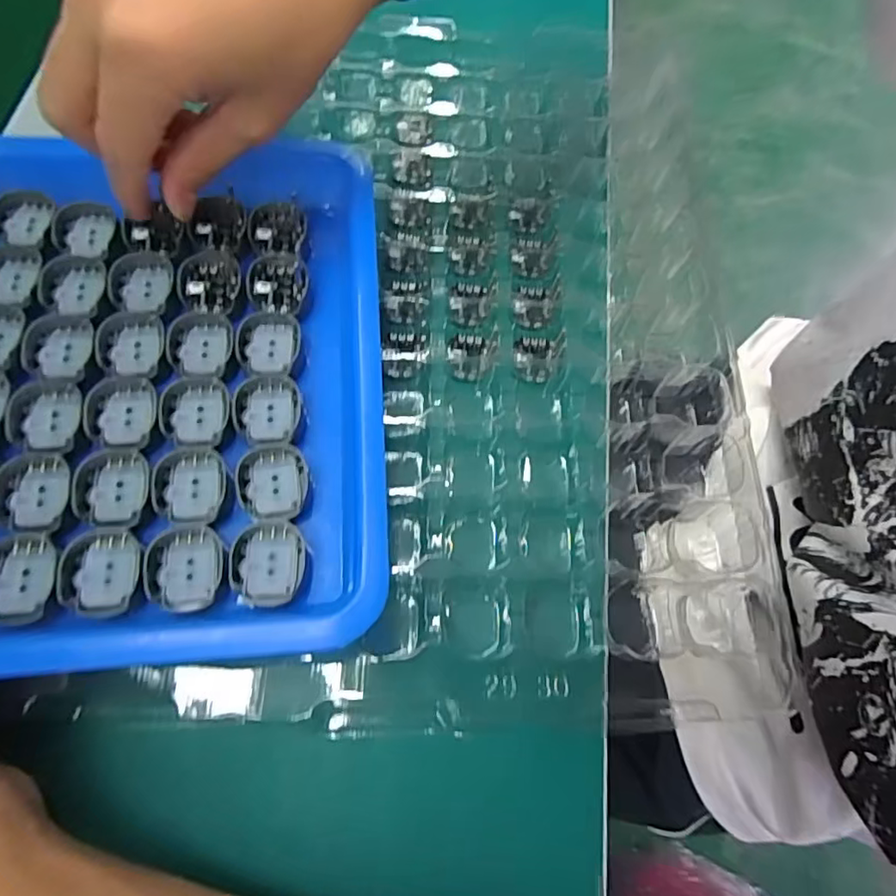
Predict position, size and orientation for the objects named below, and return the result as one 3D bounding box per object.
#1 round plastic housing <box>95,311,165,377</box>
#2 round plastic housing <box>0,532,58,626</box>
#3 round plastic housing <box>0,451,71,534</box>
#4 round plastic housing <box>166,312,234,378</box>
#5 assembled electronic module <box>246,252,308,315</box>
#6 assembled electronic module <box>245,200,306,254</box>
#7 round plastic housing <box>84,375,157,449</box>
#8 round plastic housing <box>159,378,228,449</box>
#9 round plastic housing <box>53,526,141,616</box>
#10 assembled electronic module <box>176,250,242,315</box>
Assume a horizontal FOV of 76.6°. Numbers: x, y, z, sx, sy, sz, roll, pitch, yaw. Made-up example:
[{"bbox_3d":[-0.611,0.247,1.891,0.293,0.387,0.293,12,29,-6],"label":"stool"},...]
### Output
[{"bbox_3d":[-0.126,-0.042,0.225,0.023,0.005,0.029,-7,68,-5],"label":"round plastic housing"},{"bbox_3d":[-0.143,0.042,0.186,0.023,0.005,0.029,2,68,-1],"label":"round plastic housing"},{"bbox_3d":[-0.146,0.015,0.198,0.023,0.008,0.029,-1,68,-2],"label":"round plastic housing"},{"bbox_3d":[-0.099,-0.041,0.227,0.024,0.007,0.029,-1,68,-2],"label":"round plastic housing"},{"bbox_3d":[-0.072,-0.070,0.240,0.024,0.004,0.030,-8,68,-5],"label":"assembled electronic module"},{"bbox_3d":[-0.075,-0.098,0.251,0.025,0.004,0.029,-11,69,-6],"label":"assembled electronic module"},{"bbox_3d":[-0.122,-0.015,0.212,0.022,0.007,0.030,-4,68,-3],"label":"round plastic housing"},{"bbox_3d":[-0.097,-0.015,0.215,0.024,0.007,0.028,4,68,0],"label":"round plastic housing"},{"bbox_3d":[-0.117,0.041,0.190,0.024,0.007,0.028,4,68,0],"label":"round plastic housing"},{"bbox_3d":[-0.100,-0.070,0.237,0.024,0.006,0.031,-1,68,-2],"label":"assembled electronic module"}]

